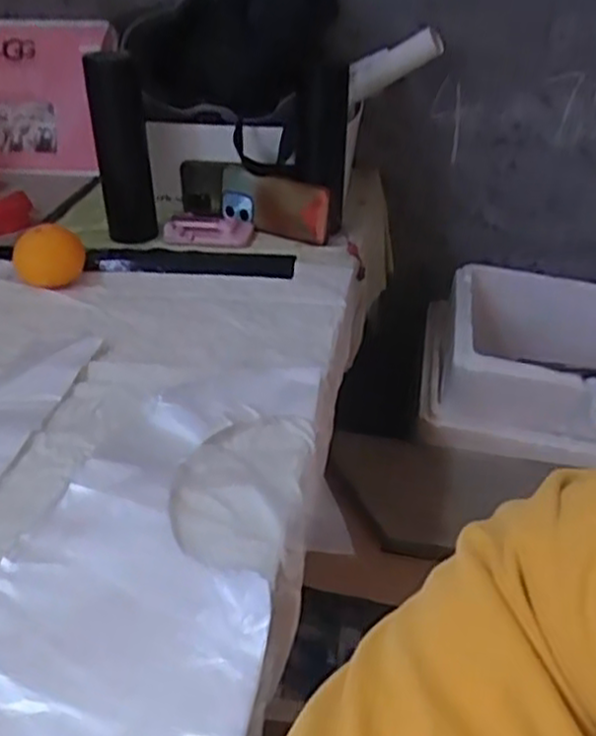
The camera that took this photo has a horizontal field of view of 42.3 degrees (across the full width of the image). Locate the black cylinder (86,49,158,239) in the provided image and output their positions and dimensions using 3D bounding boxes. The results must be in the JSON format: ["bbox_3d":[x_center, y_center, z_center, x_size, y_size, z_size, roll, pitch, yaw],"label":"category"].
[{"bbox_3d":[-0.207,-0.258,0.912,0.066,0.225,0.056,-8,35,-10],"label":"black cylinder"}]

